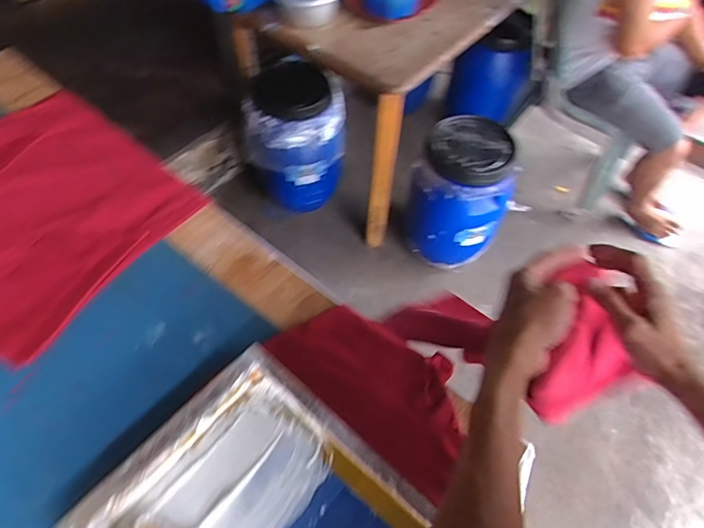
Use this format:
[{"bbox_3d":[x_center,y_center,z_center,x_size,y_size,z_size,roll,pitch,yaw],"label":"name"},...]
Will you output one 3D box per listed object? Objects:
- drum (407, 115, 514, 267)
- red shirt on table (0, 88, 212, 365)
[{"bbox_3d":[0.368,-0.242,1.619,0.299,0.409,0.299,16,58,9],"label":"drum"},{"bbox_3d":[-0.520,-0.114,0.757,0.497,0.037,0.372,36,63,20],"label":"red shirt on table"}]

